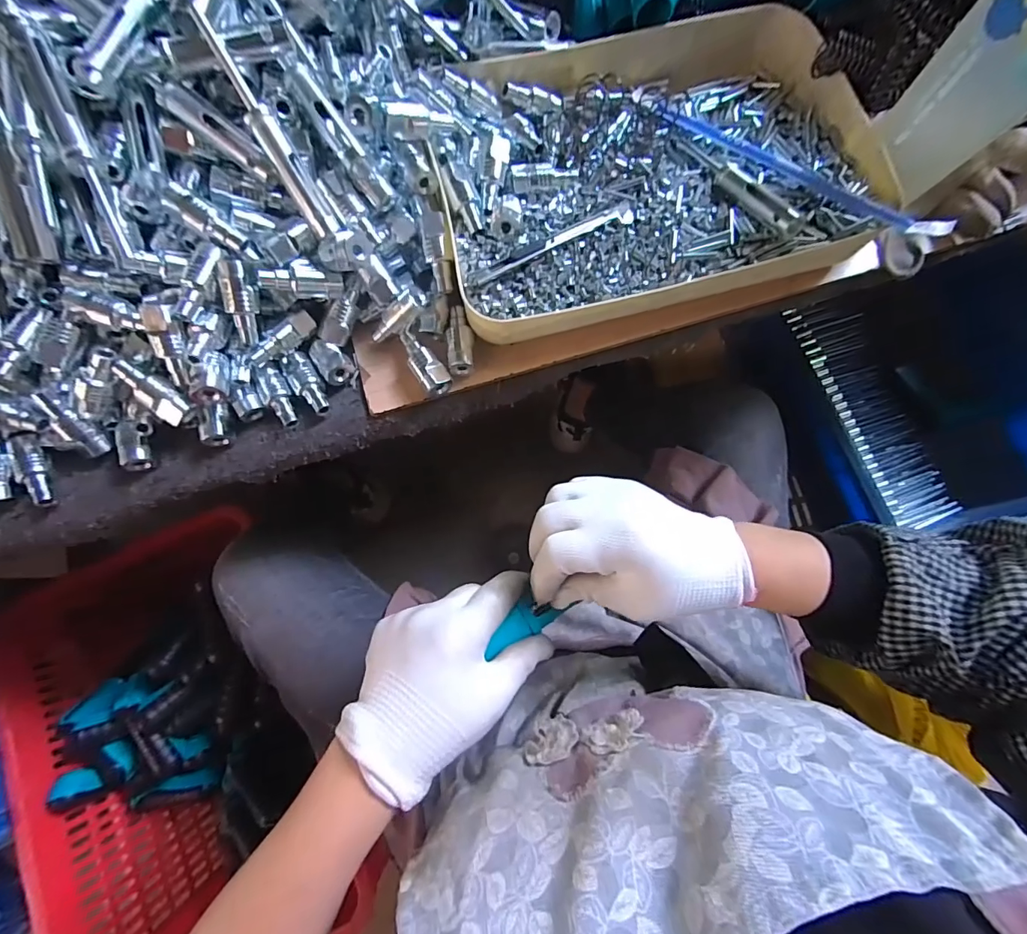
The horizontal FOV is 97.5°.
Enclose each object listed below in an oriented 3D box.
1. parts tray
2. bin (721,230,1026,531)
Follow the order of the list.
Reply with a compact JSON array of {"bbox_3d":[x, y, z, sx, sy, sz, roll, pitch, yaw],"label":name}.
[{"bbox_3d":[0.102,-0.230,0.349,0.312,0.048,0.230,-14,77,-3],"label":"parts tray"},{"bbox_3d":[0.509,-0.081,0.569,0.302,0.181,0.327,-18,77,-4],"label":"bin"}]

